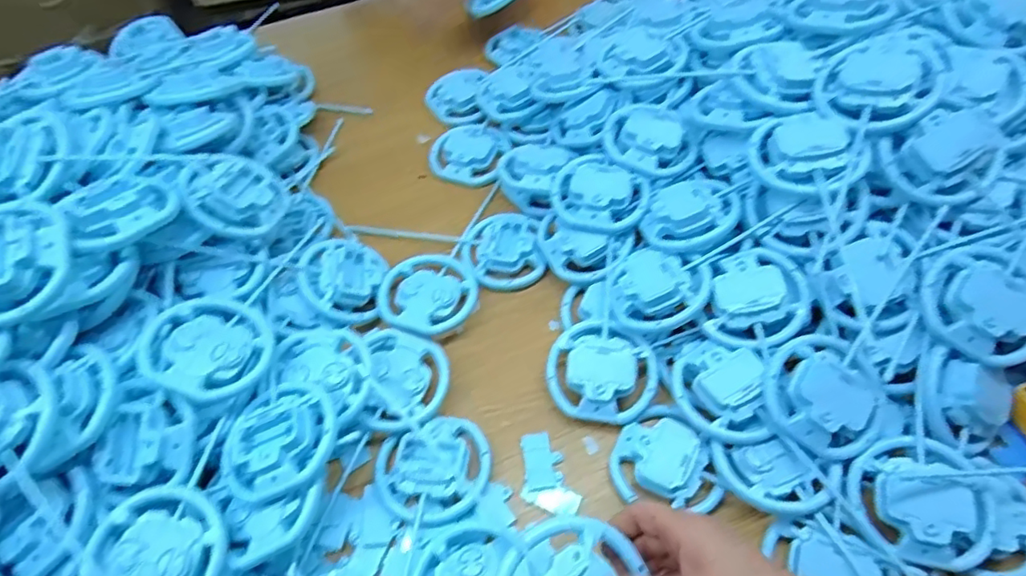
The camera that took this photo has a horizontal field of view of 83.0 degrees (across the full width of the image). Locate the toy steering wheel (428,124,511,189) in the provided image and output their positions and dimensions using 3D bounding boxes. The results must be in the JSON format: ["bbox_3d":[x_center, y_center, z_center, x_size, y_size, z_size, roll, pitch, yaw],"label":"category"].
[{"bbox_3d":[-0.060,-0.180,0.753,0.103,0.032,0.113,-2,57,2],"label":"toy steering wheel"}]

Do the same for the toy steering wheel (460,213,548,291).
[{"bbox_3d":[-0.013,-0.046,0.662,0.088,0.020,0.099,-9,57,-2],"label":"toy steering wheel"}]

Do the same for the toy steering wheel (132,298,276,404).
[{"bbox_3d":[-0.270,0.051,0.515,0.105,0.021,0.095,10,50,-18],"label":"toy steering wheel"}]

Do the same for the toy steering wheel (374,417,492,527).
[{"bbox_3d":[-0.069,0.165,0.523,0.100,0.017,0.087,-22,58,-10],"label":"toy steering wheel"}]

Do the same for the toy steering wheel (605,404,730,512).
[{"bbox_3d":[0.133,0.157,0.511,0.083,0.024,0.094,-28,60,-14],"label":"toy steering wheel"}]

